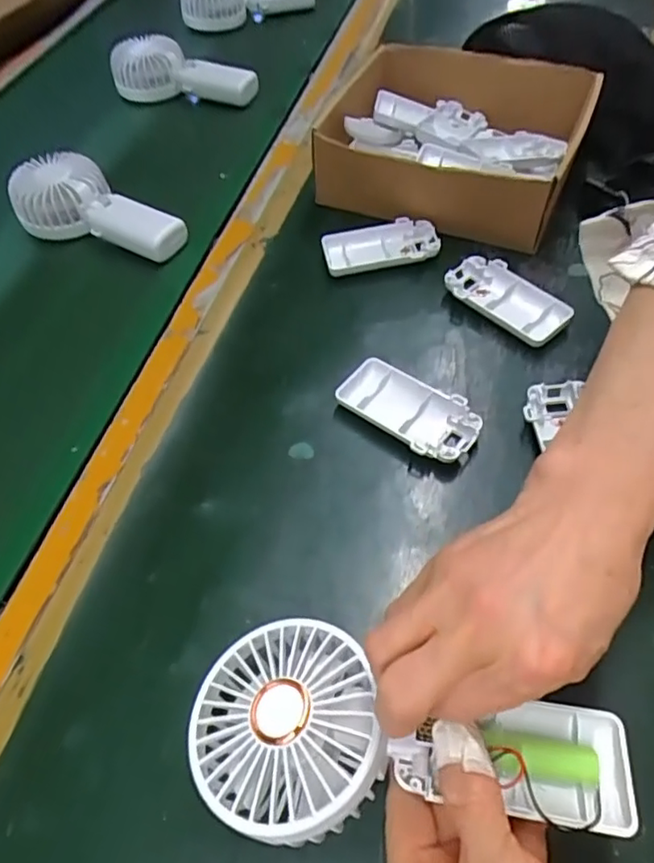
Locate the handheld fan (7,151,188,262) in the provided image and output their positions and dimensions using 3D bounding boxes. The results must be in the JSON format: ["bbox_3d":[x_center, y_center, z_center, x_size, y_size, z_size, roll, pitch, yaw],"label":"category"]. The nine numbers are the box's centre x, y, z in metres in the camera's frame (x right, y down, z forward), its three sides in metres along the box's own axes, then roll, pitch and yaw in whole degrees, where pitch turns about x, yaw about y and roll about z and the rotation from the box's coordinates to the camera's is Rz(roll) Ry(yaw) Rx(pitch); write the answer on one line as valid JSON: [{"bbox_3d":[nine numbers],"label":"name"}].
[{"bbox_3d":[-0.213,-0.202,0.521,0.169,0.036,0.079,33,63,24],"label":"handheld fan"}]

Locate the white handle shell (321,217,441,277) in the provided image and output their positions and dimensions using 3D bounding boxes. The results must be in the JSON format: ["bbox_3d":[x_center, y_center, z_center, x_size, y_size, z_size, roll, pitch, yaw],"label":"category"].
[{"bbox_3d":[0.046,-0.155,0.486,0.094,0.015,0.048,-12,55,-4],"label":"white handle shell"}]

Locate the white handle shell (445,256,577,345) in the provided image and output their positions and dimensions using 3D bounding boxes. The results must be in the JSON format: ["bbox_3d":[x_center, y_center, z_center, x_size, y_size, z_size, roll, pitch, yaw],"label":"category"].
[{"bbox_3d":[0.136,-0.101,0.442,0.048,0.018,0.096,-38,60,-20],"label":"white handle shell"}]

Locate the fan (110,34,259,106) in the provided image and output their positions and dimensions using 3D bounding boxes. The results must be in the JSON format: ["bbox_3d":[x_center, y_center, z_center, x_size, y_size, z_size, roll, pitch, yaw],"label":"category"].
[{"bbox_3d":[-0.167,-0.434,0.691,0.183,0.048,0.073,10,56,11],"label":"fan"}]

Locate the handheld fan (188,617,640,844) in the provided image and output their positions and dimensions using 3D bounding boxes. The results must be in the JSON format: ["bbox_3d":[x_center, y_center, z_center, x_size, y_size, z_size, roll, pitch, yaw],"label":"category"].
[{"bbox_3d":[0.032,0.131,0.246,0.180,0.033,0.082,6,55,8],"label":"handheld fan"}]

